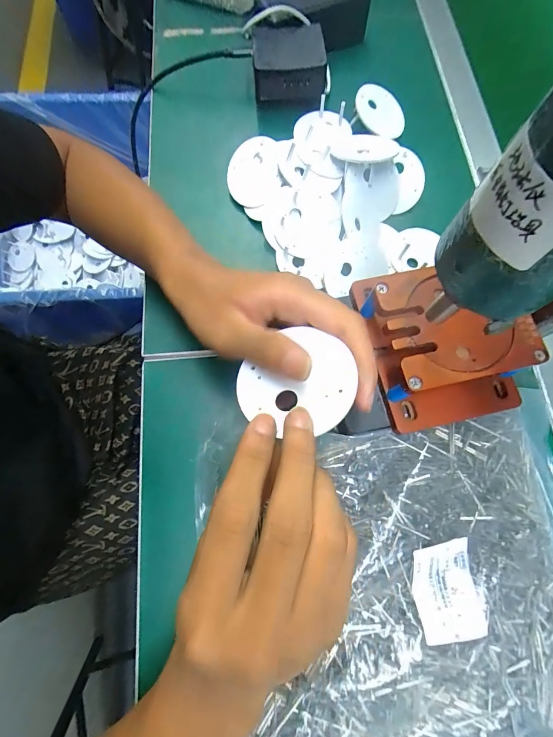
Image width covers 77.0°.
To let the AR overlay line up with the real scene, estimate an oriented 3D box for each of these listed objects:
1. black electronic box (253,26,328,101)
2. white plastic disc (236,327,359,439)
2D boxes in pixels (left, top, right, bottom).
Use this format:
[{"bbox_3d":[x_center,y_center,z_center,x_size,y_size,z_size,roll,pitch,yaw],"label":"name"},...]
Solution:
[{"bbox_3d":[0.014,-0.335,0.382,0.079,0.042,0.073,5,73,-1],"label":"black electronic box"},{"bbox_3d":[0.011,0.007,0.182,0.059,0.004,0.056,-6,67,15],"label":"white plastic disc"}]

